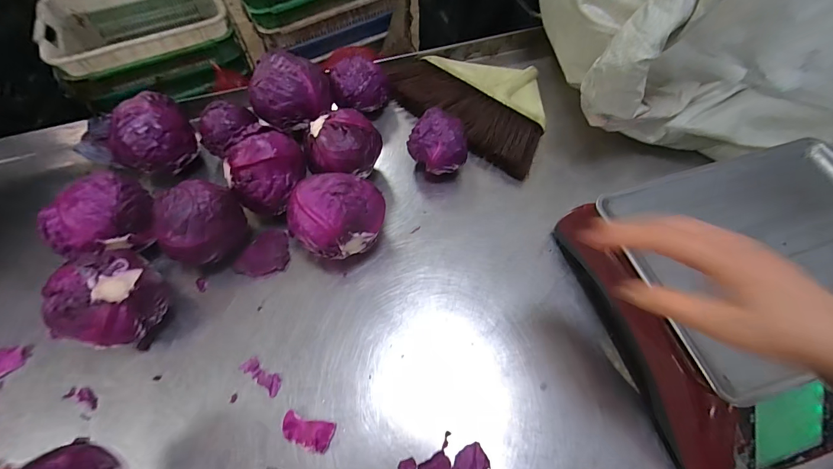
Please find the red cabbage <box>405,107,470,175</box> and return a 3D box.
[{"bbox_3d":[0.039,-0.141,0.572,0.089,0.088,0.085,41,70,18],"label":"red cabbage"}]

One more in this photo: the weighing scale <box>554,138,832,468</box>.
[{"bbox_3d":[0.410,0.079,0.431,0.329,0.137,0.328,-15,65,-8],"label":"weighing scale"}]

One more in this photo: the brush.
[{"bbox_3d":[0.103,-0.246,0.651,0.312,0.048,0.197,34,68,15],"label":"brush"}]

